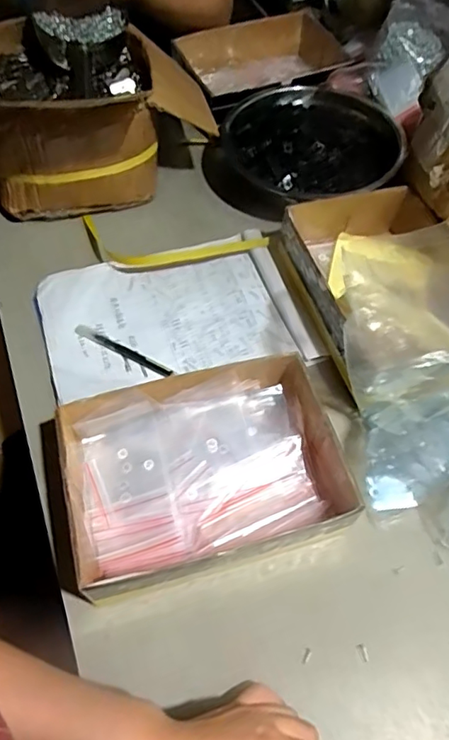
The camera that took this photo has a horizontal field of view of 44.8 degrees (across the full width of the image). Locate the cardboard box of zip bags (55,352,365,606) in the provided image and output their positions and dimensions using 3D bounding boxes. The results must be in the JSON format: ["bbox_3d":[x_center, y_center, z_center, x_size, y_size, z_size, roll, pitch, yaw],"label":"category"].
[{"bbox_3d":[-0.018,0.094,0.516,0.251,0.076,0.175,-14,59,-9],"label":"cardboard box of zip bags"}]

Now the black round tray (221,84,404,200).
[{"bbox_3d":[0.127,-0.322,0.757,0.242,0.038,0.219,-10,58,-6],"label":"black round tray"}]

